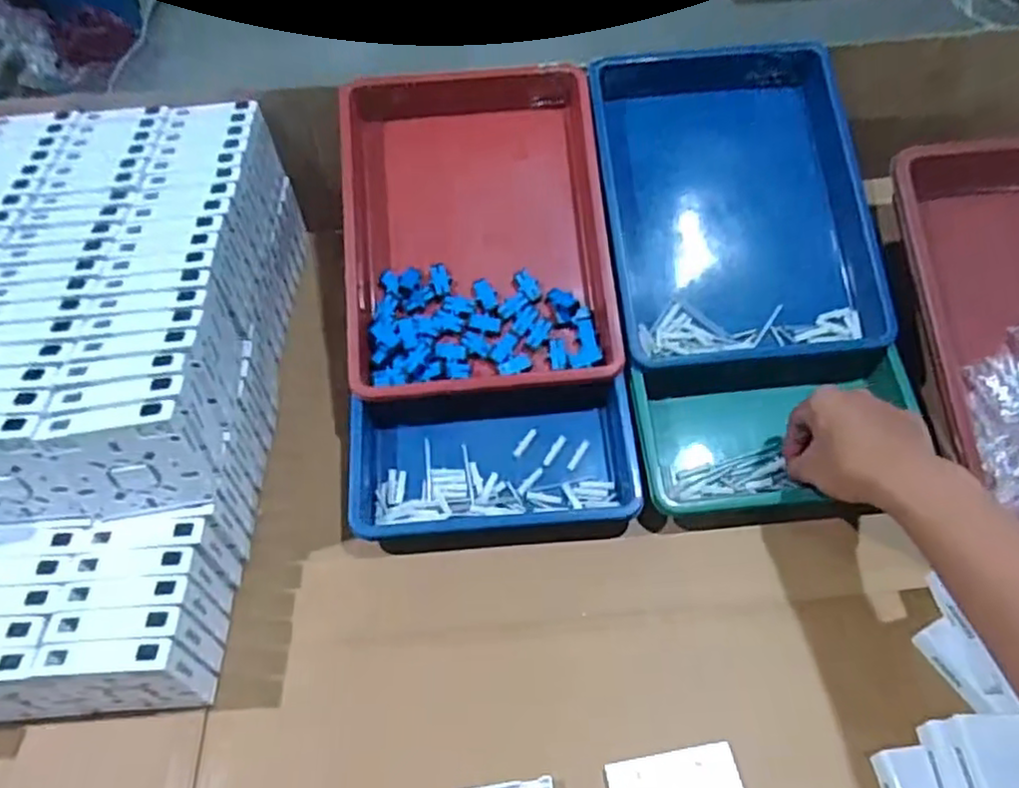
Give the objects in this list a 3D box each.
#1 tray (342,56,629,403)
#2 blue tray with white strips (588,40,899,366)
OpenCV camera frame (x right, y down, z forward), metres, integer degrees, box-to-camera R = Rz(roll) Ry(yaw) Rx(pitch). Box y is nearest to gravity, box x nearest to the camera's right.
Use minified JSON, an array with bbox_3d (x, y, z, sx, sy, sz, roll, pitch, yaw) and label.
[{"bbox_3d":[-0.033,-0.160,0.630,0.236,0.062,0.321,-5,72,-3],"label":"tray"},{"bbox_3d":[0.209,-0.183,0.635,0.237,0.064,0.309,-5,77,3],"label":"blue tray with white strips"}]

